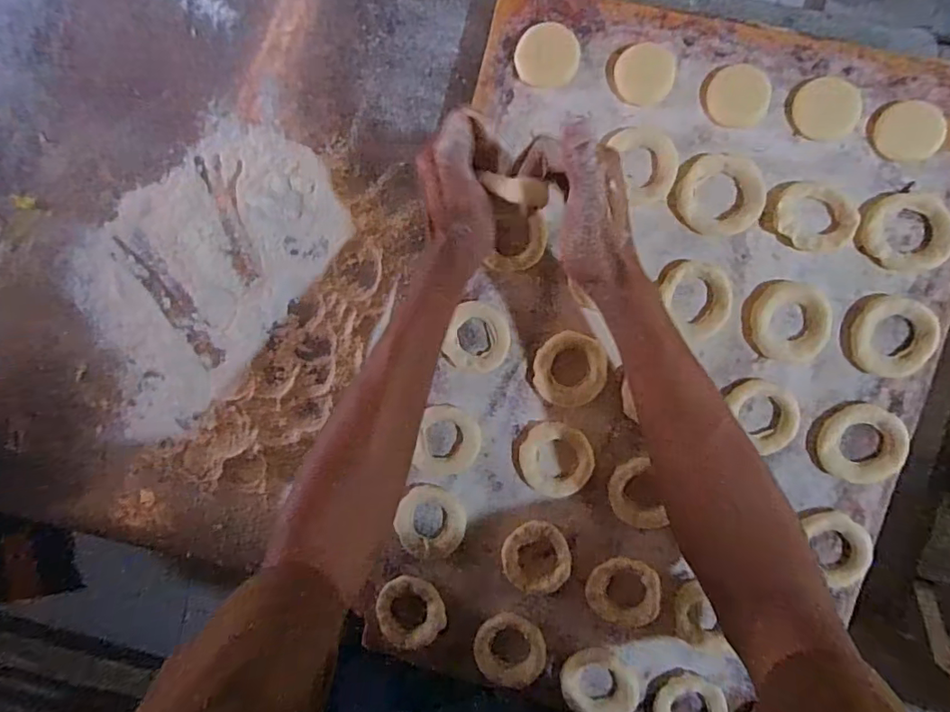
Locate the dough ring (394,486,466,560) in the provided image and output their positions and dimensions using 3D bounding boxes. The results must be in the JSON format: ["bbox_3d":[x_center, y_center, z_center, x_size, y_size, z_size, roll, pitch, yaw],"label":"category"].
[{"bbox_3d":[-0.040,0.152,0.485,0.062,0.009,0.063,0,94,5],"label":"dough ring"}]

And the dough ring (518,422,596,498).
[{"bbox_3d":[0.072,0.092,0.469,0.063,0.007,0.064,0,94,5],"label":"dough ring"}]

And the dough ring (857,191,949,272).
[{"bbox_3d":[0.344,-0.098,0.420,0.068,0.017,0.060,-3,93,5],"label":"dough ring"}]

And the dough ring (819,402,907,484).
[{"bbox_3d":[0.317,0.072,0.437,0.061,0.015,0.064,0,94,5],"label":"dough ring"}]

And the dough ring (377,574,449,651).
[{"bbox_3d":[-0.059,0.237,0.489,0.061,0.009,0.066,0,94,5],"label":"dough ring"}]

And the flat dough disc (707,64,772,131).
[{"bbox_3d":[0.215,-0.211,0.435,0.048,0.007,0.048,0,94,5],"label":"flat dough disc"}]

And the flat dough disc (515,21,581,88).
[{"bbox_3d":[0.061,-0.252,0.443,0.051,0.014,0.048,0,94,5],"label":"flat dough disc"}]

